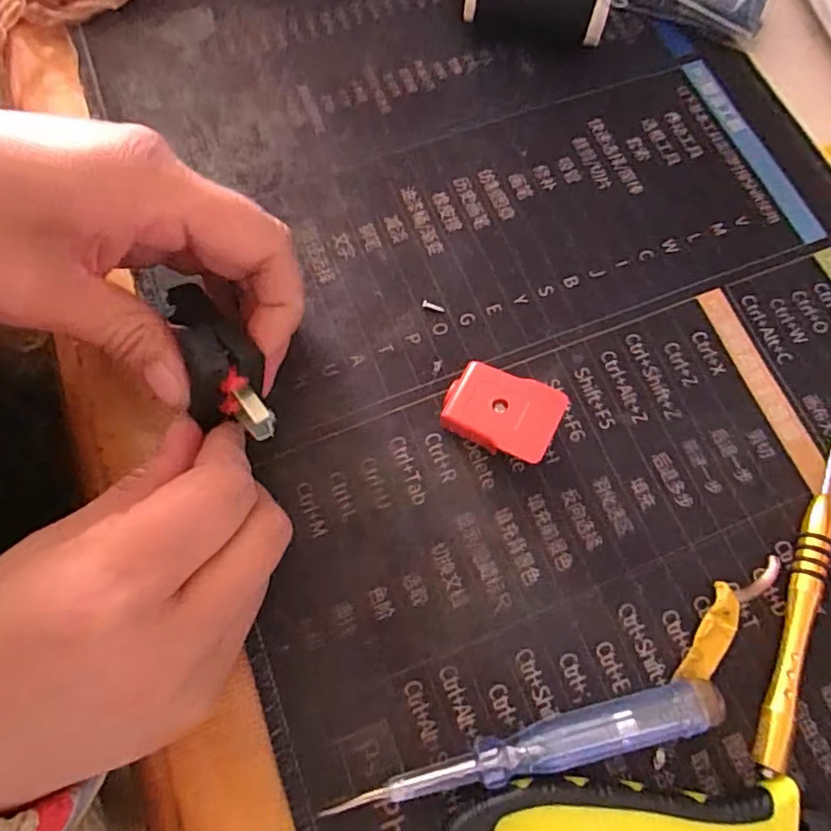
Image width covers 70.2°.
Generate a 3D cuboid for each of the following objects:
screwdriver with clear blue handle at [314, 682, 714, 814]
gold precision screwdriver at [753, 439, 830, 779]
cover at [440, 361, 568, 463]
[{"bbox_3d":[0.034,0.103,0.181,0.119,0.013,0.015,-15,72,-4],"label":"screwdriver with clear blue handle"},{"bbox_3d":[0.131,0.060,0.197,0.012,0.012,0.113,26,74,9],"label":"gold precision screwdriver"},{"bbox_3d":[0.031,-0.001,0.215,0.039,0.015,0.028,25,74,8],"label":"cover"}]

